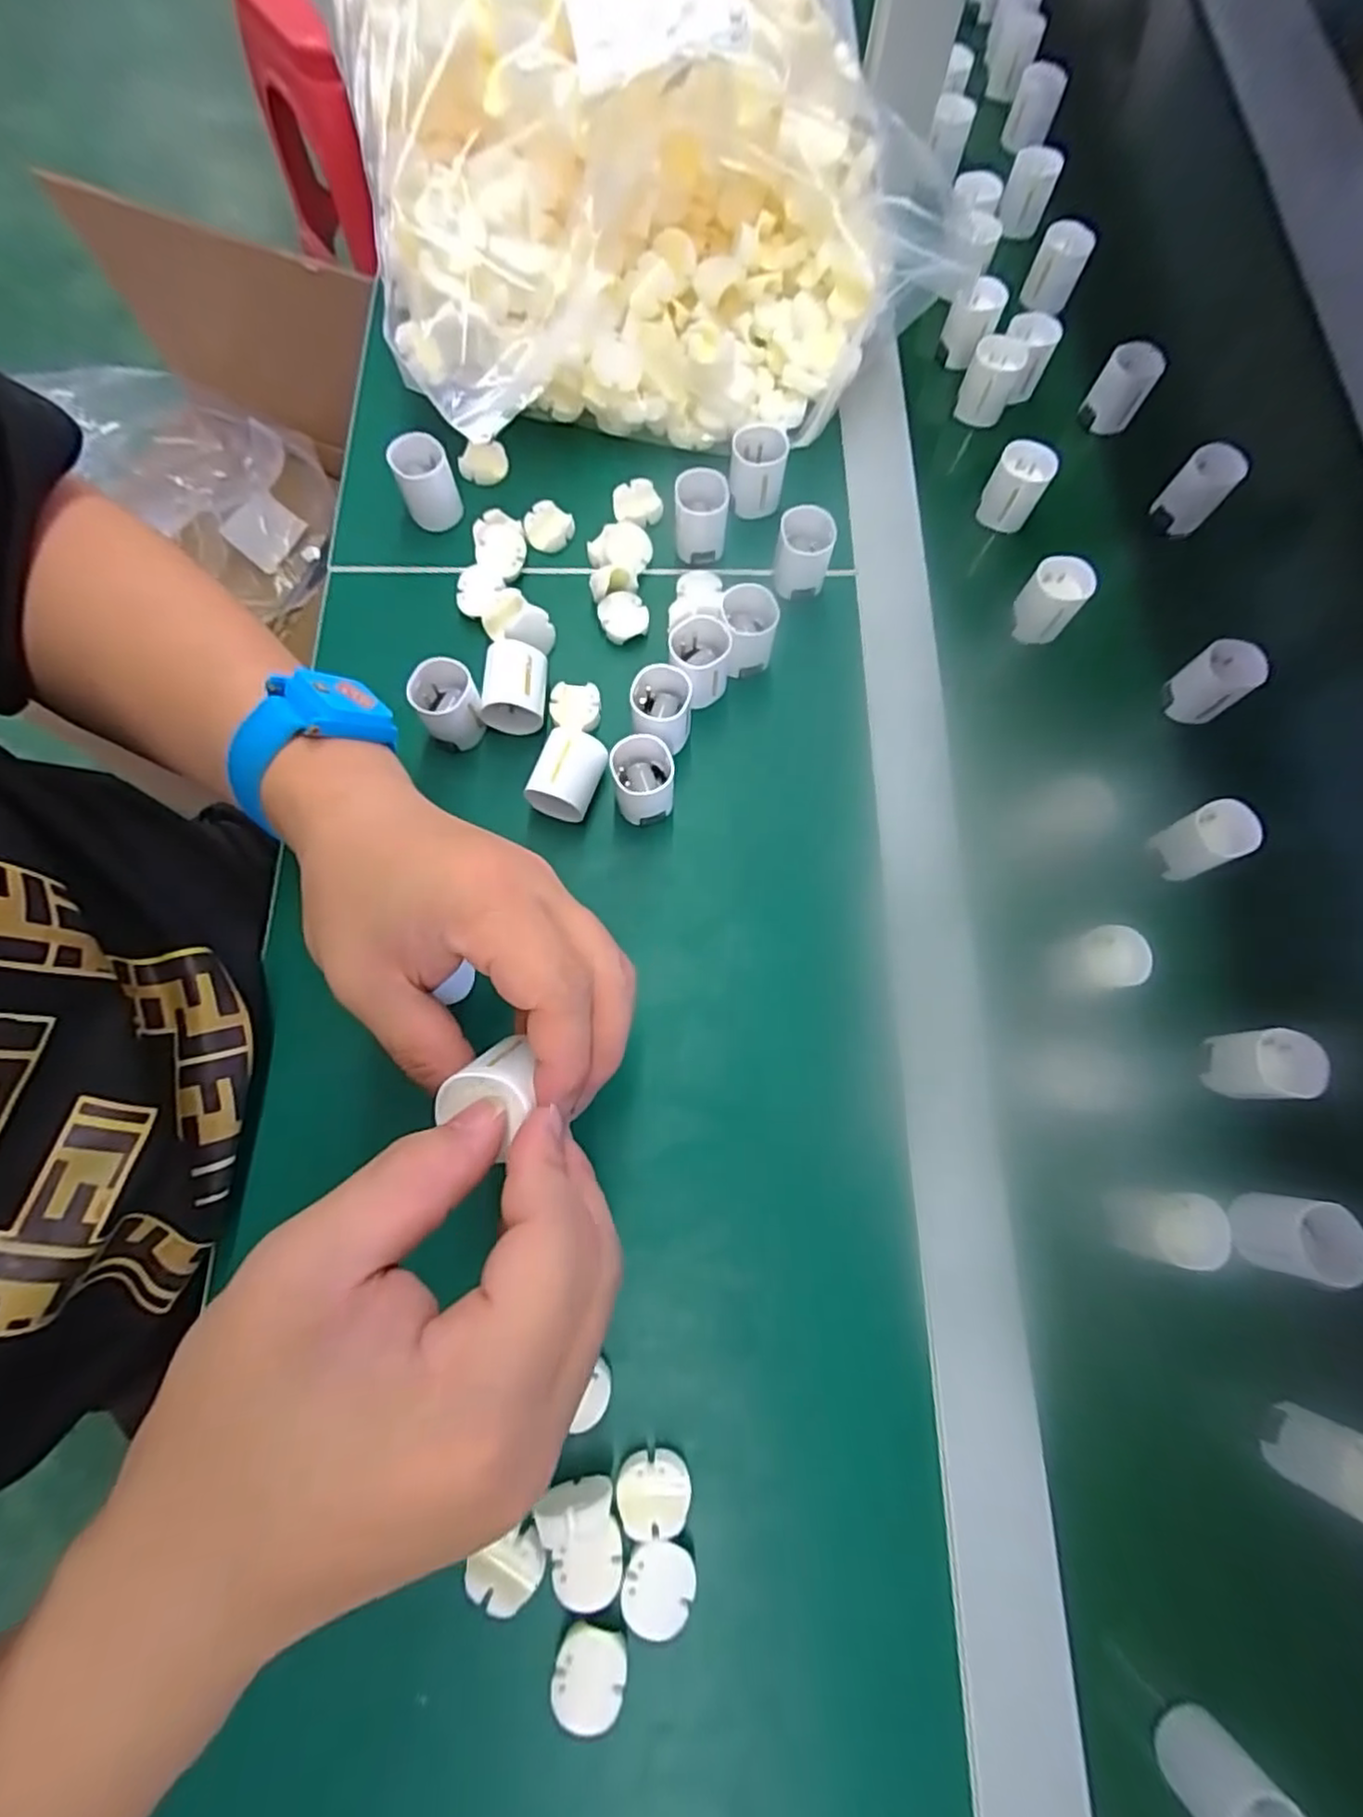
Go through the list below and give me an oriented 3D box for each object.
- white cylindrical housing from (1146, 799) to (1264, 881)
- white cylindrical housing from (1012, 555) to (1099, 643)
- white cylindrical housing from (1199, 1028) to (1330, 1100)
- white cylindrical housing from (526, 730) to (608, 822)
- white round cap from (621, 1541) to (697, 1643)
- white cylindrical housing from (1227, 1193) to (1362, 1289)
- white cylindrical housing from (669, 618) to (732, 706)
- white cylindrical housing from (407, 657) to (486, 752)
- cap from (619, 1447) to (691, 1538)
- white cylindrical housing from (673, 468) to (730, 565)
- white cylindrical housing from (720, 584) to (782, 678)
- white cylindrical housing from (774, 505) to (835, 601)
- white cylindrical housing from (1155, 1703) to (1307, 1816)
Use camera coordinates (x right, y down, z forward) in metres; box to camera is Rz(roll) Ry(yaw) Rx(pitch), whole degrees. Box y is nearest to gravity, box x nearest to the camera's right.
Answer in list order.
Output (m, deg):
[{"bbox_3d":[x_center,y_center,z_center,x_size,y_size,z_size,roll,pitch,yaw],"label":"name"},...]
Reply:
[{"bbox_3d":[0.255,-0.033,0.331,0.029,0.030,0.028,0,78,0],"label":"white cylindrical housing"},{"bbox_3d":[0.202,-0.169,0.371,0.030,0.035,0.032,0,78,0],"label":"white cylindrical housing"},{"bbox_3d":[0.257,0.069,0.300,0.031,0.030,0.029,0,78,0],"label":"white cylindrical housing"},{"bbox_3d":[-0.054,-0.062,0.330,0.028,0.026,0.043,20,78,4],"label":"white cylindrical housing"},{"bbox_3d":[-0.009,0.247,0.249,0.024,0.014,0.027,15,78,3],"label":"white round cap"},{"bbox_3d":[0.252,0.135,0.278,0.031,0.030,0.030,0,78,0],"label":"white cylindrical housing"},{"bbox_3d":[0.009,-0.124,0.346,0.029,0.041,0.031,0,78,0],"label":"white cylindrical housing"},{"bbox_3d":[-0.115,-0.100,0.334,0.028,0.030,0.030,0,78,0],"label":"white cylindrical housing"},{"bbox_3d":[-0.010,0.221,0.257,0.027,0.012,0.024,-3,78,-1],"label":"cap"},{"bbox_3d":[0.010,-0.213,0.368,0.028,0.030,0.030,0,78,0],"label":"white cylindrical housing"},{"bbox_3d":[0.034,-0.141,0.353,0.027,0.041,0.033,1,78,0],"label":"white cylindrical housing"},{"bbox_3d":[0.064,-0.187,0.359,0.028,0.033,0.027,0,78,0],"label":"white cylindrical housing"},{"bbox_3d":[0.187,0.302,0.228,0.031,0.034,0.028,44,81,9],"label":"white cylindrical housing"}]

